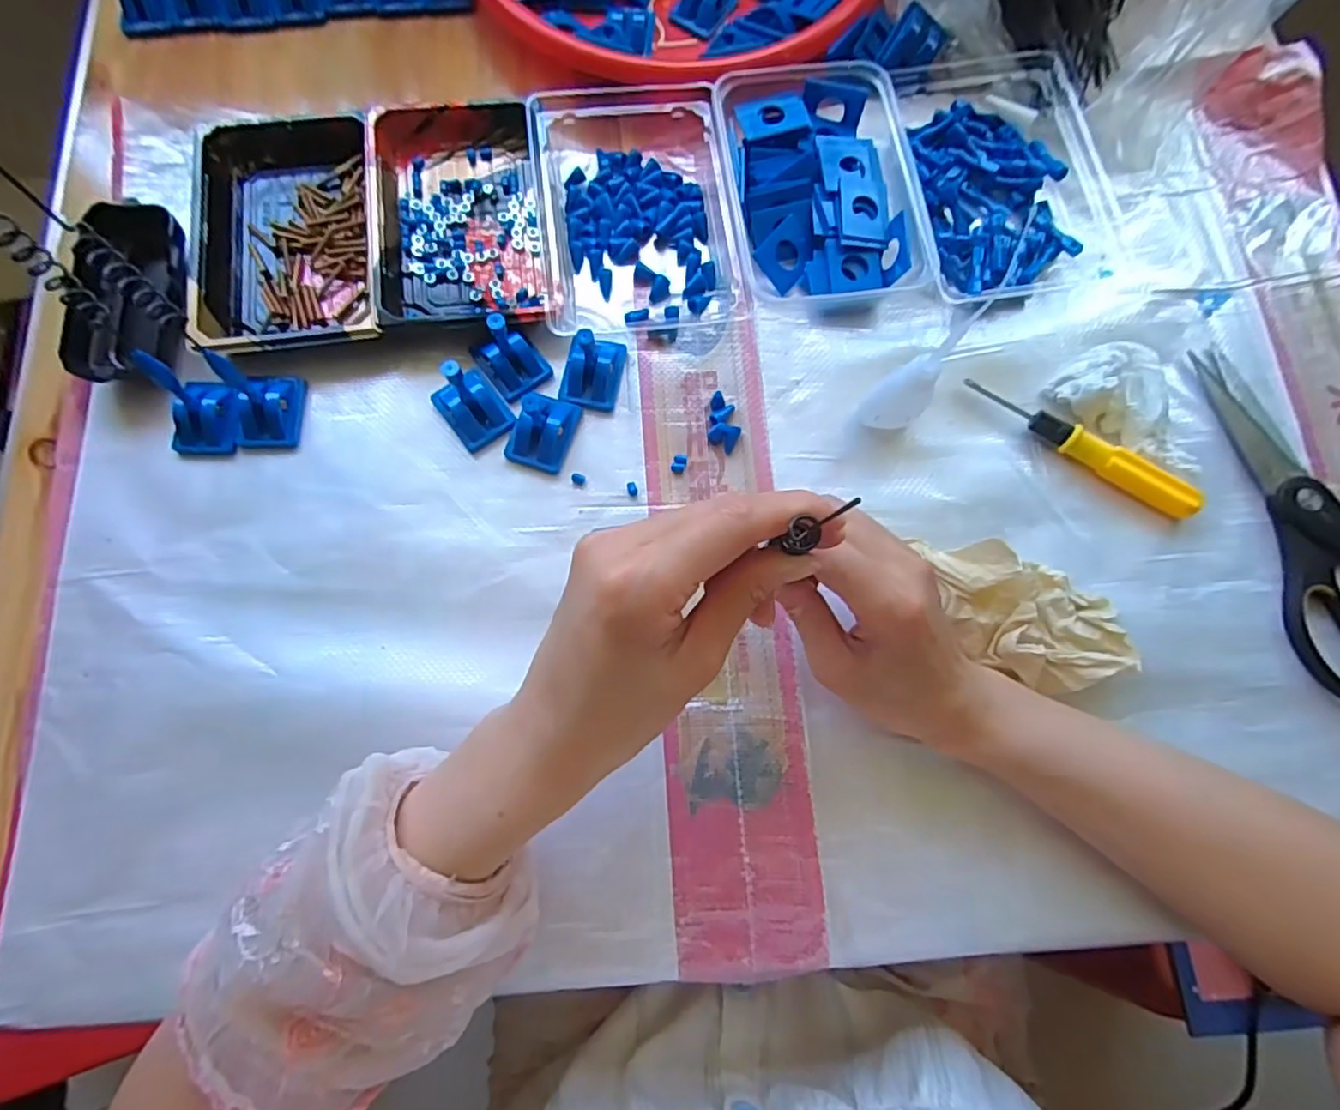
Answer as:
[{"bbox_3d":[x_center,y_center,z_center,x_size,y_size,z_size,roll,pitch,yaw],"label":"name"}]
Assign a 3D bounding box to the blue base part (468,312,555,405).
[{"bbox_3d":[-0.096,-0.122,0.366,0.033,0.040,0.043,-38,80,-9],"label":"blue base part"}]

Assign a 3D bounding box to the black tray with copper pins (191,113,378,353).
[{"bbox_3d":[-0.234,-0.198,0.388,0.106,0.025,0.169,-8,77,-3],"label":"black tray with copper pins"}]

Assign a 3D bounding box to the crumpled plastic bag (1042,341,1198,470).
[{"bbox_3d":[0.261,-0.084,0.368,0.057,0.025,0.084,-17,78,-5],"label":"crumpled plastic bag"}]

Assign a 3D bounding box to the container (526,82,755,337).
[{"bbox_3d":[-0.022,-0.222,0.396,0.123,0.031,0.163,-6,77,-3],"label":"container"}]

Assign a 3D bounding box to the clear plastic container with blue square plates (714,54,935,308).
[{"bbox_3d":[0.091,-0.232,0.397,0.108,0.036,0.152,-7,77,-3],"label":"clear plastic container with blue square plates"}]

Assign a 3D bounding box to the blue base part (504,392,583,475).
[{"bbox_3d":[-0.075,-0.074,0.367,0.035,0.020,0.044,15,77,2],"label":"blue base part"}]

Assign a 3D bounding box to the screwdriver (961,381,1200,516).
[{"bbox_3d":[0.236,-0.063,0.364,0.139,0.019,0.017,31,78,6],"label":"screwdriver"}]

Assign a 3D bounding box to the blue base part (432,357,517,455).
[{"bbox_3d":[-0.117,-0.091,0.358,0.034,0.043,0.045,-37,80,-9],"label":"blue base part"}]

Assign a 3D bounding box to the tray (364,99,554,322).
[{"bbox_3d":[-0.132,-0.214,0.394,0.098,0.025,0.165,-7,77,-3],"label":"tray"}]

